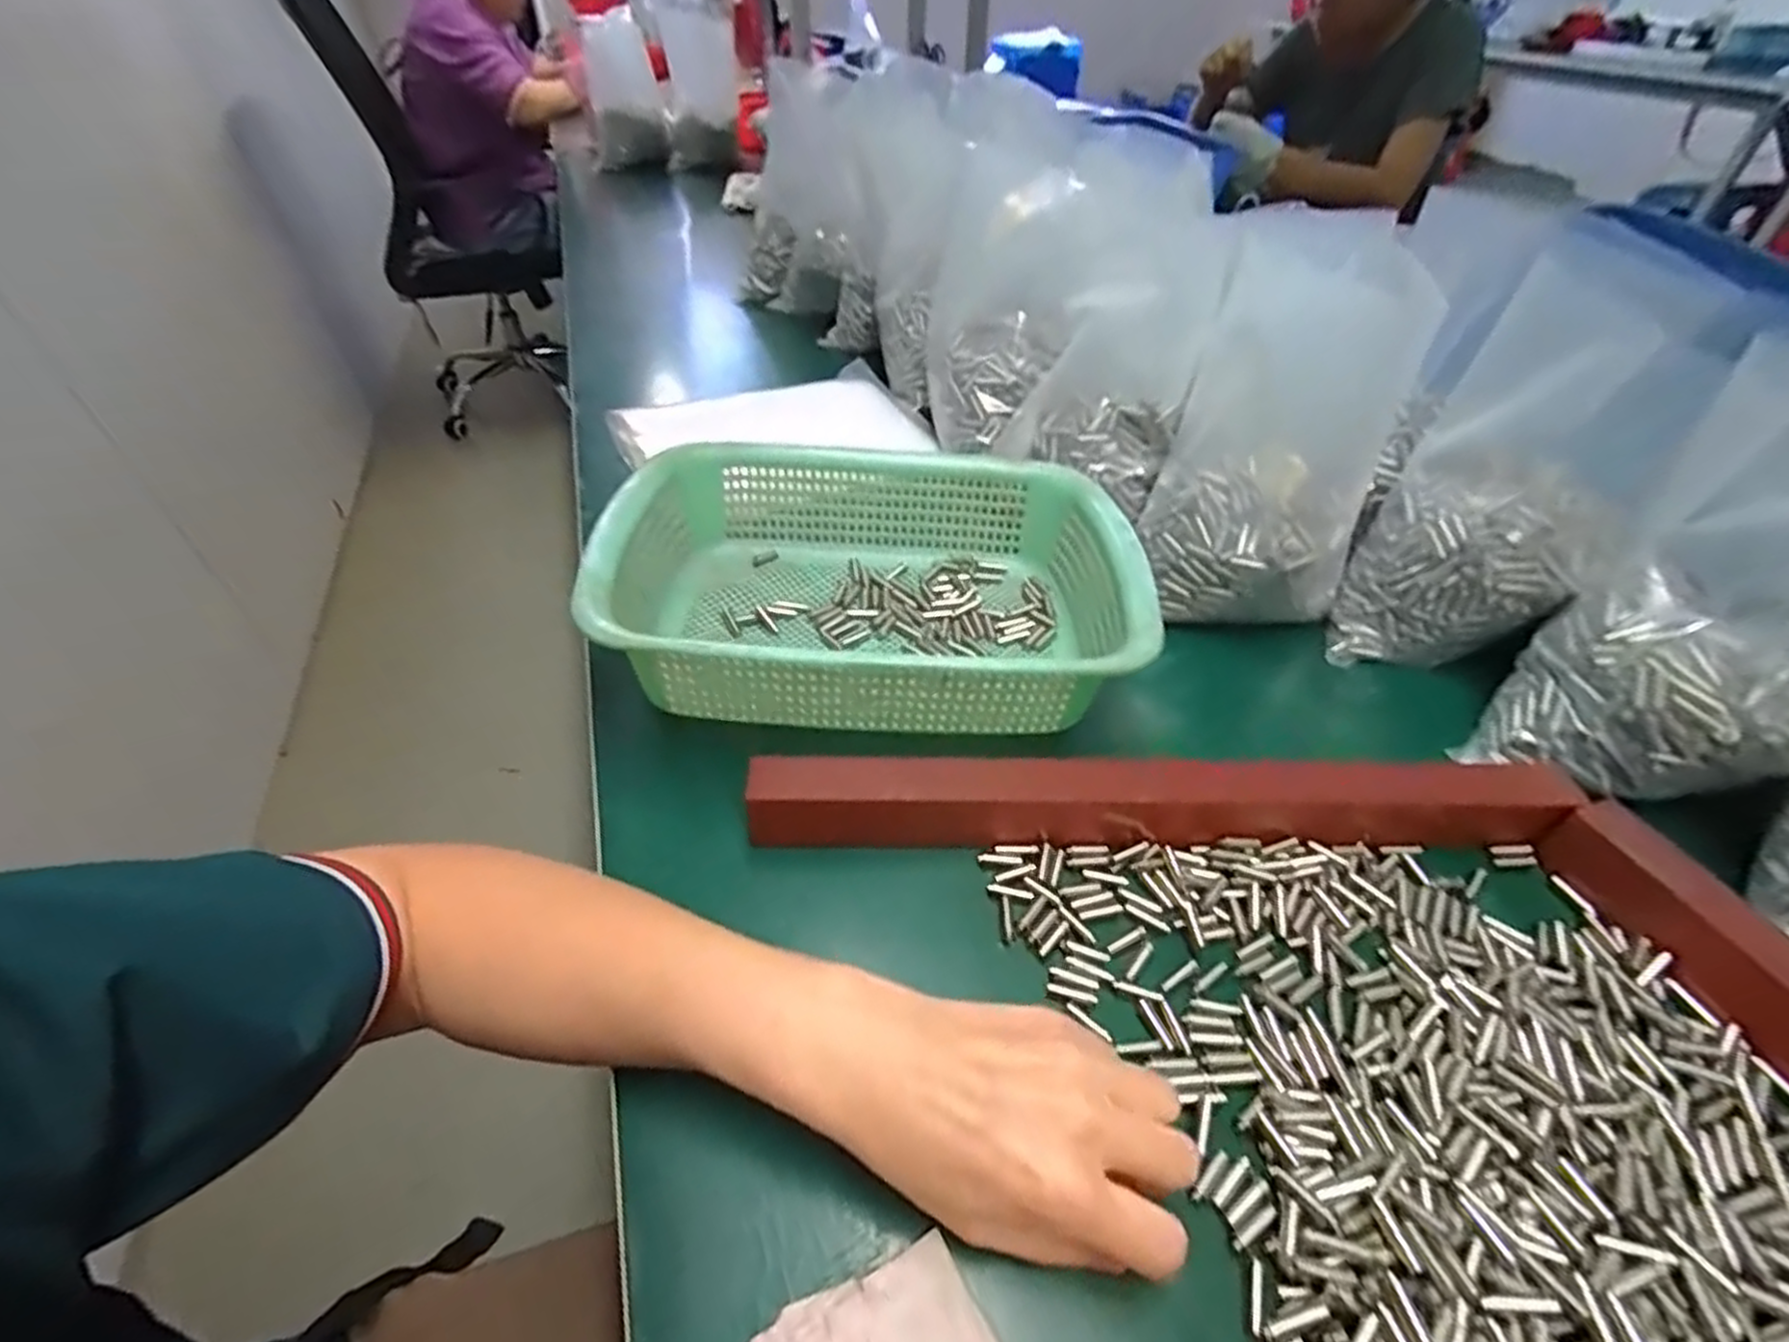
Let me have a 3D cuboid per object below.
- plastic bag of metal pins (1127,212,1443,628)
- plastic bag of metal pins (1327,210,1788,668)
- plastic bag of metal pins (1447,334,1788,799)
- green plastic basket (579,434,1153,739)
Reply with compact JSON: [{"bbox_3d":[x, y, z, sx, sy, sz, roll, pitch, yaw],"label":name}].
[{"bbox_3d":[0.230,-0.133,0.462,0.124,0.204,0.106,20,45,21],"label":"plastic bag of metal pins"},{"bbox_3d":[0.356,-0.107,0.436,0.120,0.215,0.108,25,47,25],"label":"plastic bag of metal pins"},{"bbox_3d":[0.406,-0.024,0.355,0.133,0.186,0.089,28,48,27],"label":"plastic bag of metal pins"},{"bbox_3d":[-0.012,-0.051,0.461,0.298,0.094,0.221,0,42,0],"label":"green plastic basket"}]

